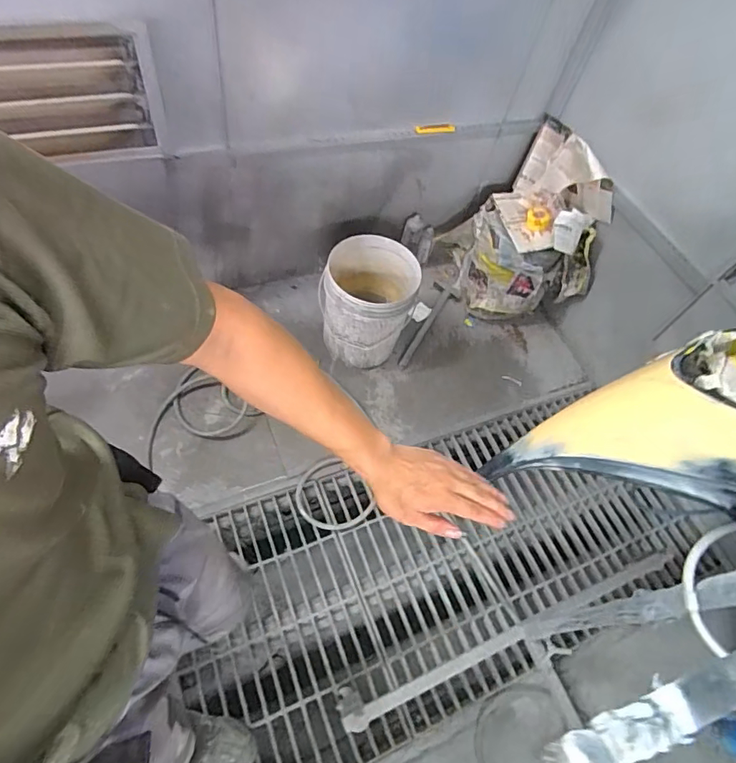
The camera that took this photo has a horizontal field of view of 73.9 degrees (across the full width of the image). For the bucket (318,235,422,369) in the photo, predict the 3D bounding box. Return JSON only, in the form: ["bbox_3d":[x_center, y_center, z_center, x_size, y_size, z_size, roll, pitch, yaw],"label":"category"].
[{"bbox_3d":[0.001,-0.257,1.627,0.279,0.342,0.269,4,58,-7],"label":"bucket"}]

